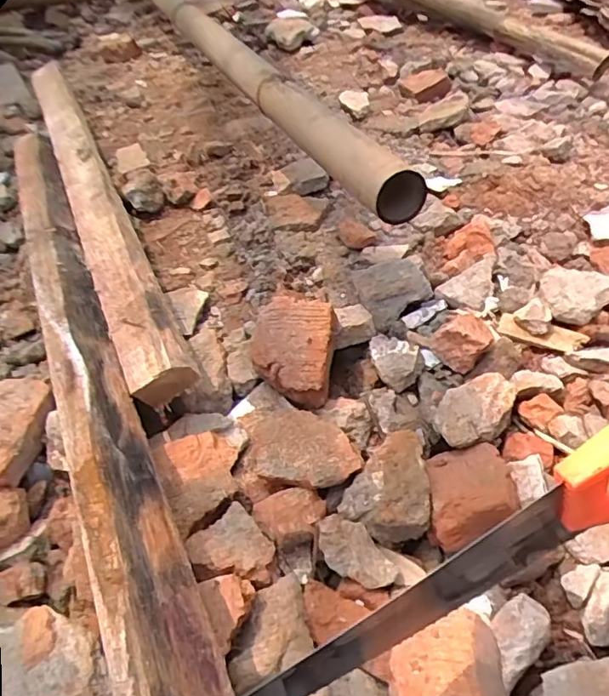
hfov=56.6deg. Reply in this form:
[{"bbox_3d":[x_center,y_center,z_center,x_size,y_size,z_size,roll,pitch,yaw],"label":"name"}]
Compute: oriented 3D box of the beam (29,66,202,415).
[{"bbox_3d":[-0.316,-0.244,0.823,0.068,0.071,0.909,-20,46,-15],"label":"beam"}]

